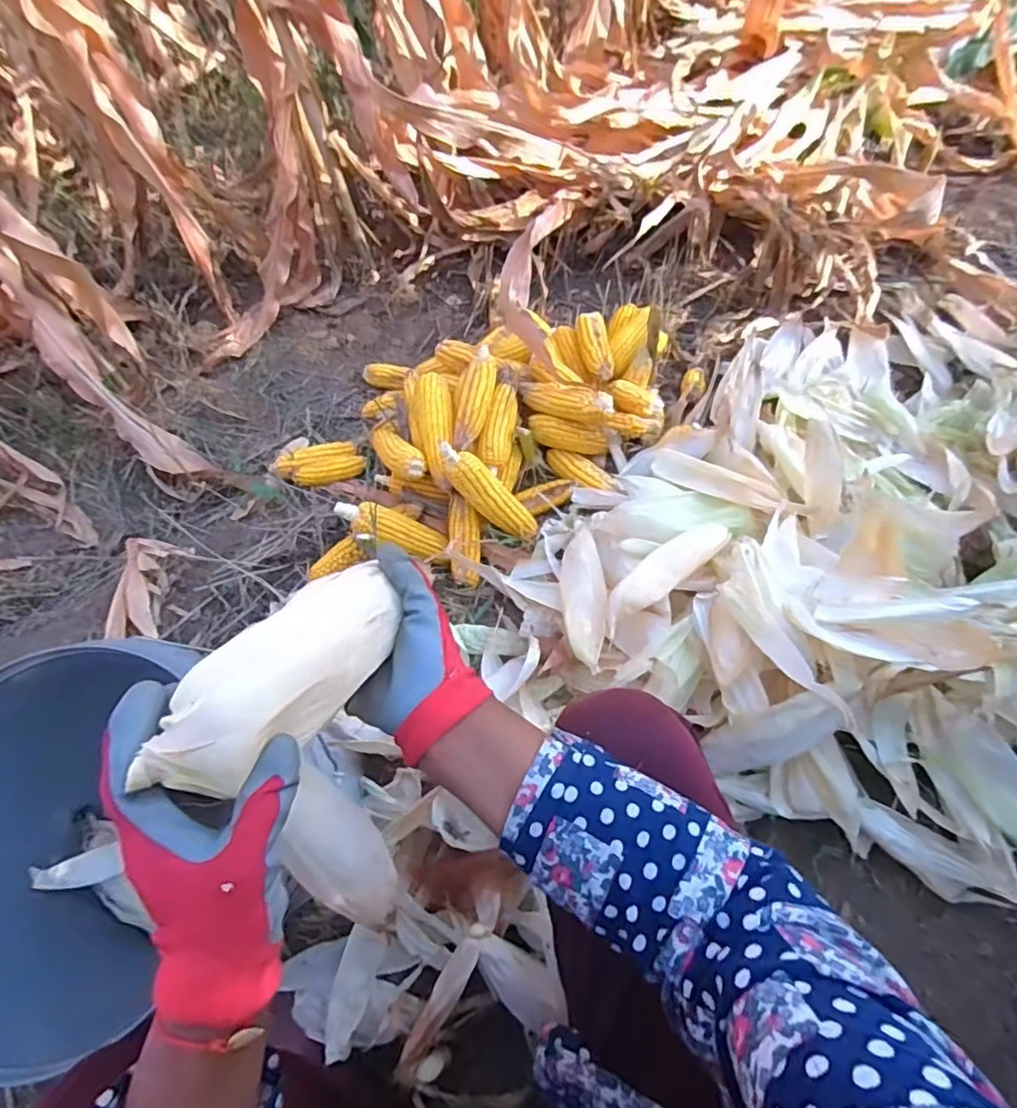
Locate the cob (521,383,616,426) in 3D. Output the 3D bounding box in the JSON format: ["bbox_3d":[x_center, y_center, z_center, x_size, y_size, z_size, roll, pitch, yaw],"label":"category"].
[{"bbox_3d":[0.091,-0.250,0.948,0.158,0.043,0.054,20,67,17],"label":"cob"}]

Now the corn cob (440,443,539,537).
[{"bbox_3d":[-0.036,-0.089,0.878,0.050,0.198,0.049,-6,50,47],"label":"corn cob"}]

